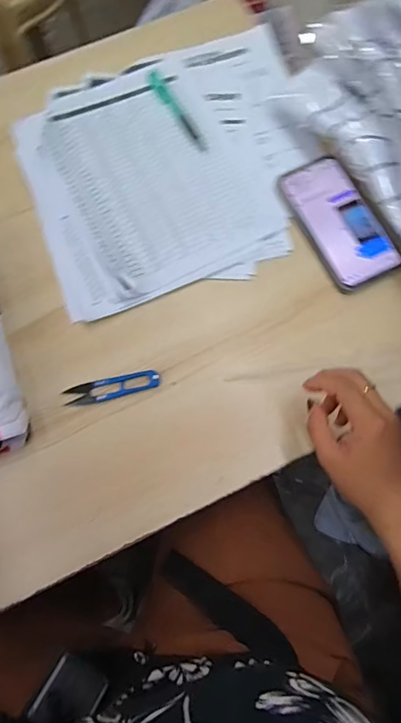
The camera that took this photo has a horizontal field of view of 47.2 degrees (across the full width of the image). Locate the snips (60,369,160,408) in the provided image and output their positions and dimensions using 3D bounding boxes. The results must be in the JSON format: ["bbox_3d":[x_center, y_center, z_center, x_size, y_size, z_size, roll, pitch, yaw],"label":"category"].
[{"bbox_3d":[-0.094,0.028,0.489,0.102,0.012,0.023,-13,70,-3],"label":"snips"}]

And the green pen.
[{"bbox_3d":[-0.031,-0.315,0.576,0.016,0.014,0.132,-29,72,-9],"label":"green pen"}]

